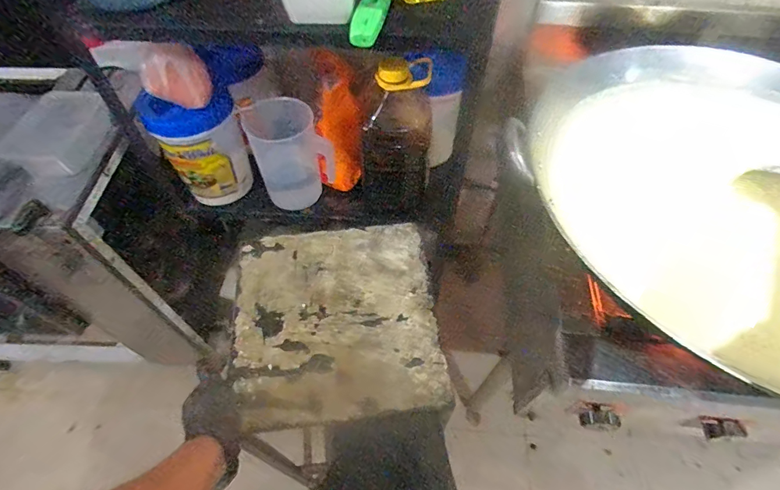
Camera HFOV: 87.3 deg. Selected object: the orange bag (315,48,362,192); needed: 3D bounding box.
[{"bbox_3d":[-0.101,-0.228,0.805,0.096,0.260,0.073,-10,55,-8],"label":"orange bag"}]

